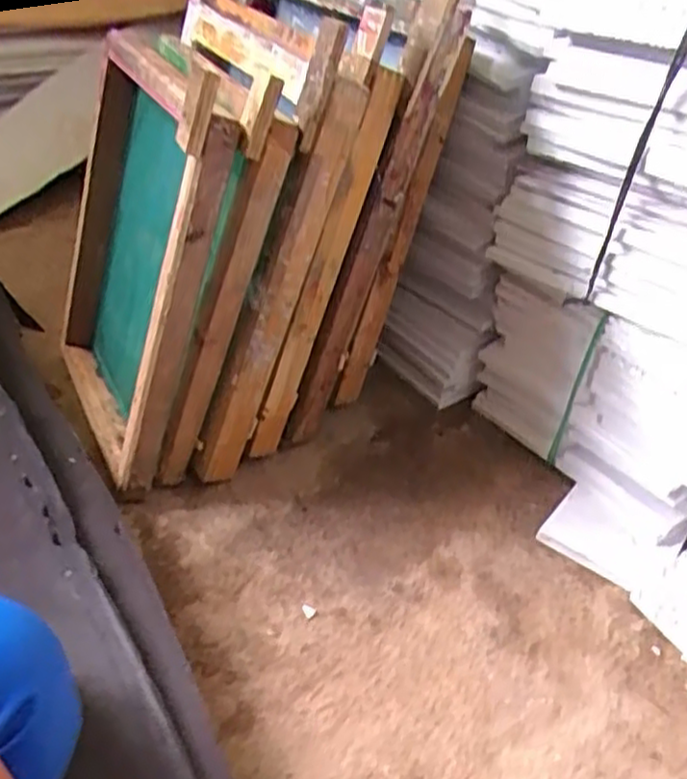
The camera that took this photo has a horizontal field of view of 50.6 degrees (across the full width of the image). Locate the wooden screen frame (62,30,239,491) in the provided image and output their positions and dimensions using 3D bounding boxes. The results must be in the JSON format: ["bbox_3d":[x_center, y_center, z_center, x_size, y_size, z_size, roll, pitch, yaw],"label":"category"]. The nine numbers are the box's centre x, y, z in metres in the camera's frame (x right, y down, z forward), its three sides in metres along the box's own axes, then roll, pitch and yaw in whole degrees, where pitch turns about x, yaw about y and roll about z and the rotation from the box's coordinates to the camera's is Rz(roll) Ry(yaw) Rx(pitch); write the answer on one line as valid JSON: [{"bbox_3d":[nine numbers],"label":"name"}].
[{"bbox_3d":[-0.221,-0.143,0.755,0.053,0.399,0.297,-1,33,-34],"label":"wooden screen frame"}]

